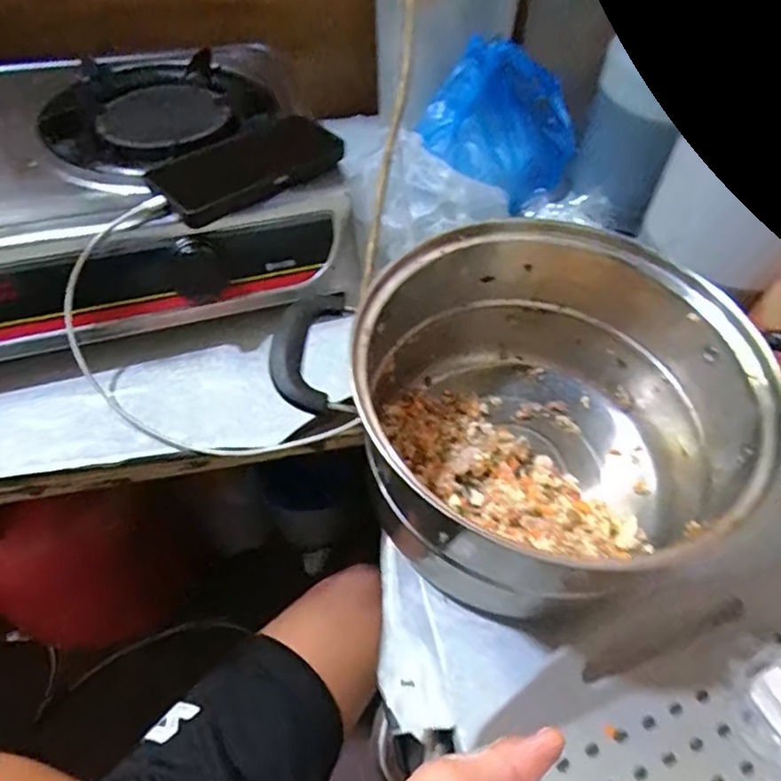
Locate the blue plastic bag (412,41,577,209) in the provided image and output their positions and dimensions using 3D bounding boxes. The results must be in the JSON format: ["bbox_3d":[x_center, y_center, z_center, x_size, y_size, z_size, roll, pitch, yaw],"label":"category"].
[{"bbox_3d":[0.116,-0.275,0.617,0.173,0.137,0.085,-14,54,-14],"label":"blue plastic bag"}]

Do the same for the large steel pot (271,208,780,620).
[{"bbox_3d":[0.105,0.021,0.408,0.261,0.142,0.236,38,61,25],"label":"large steel pot"}]

